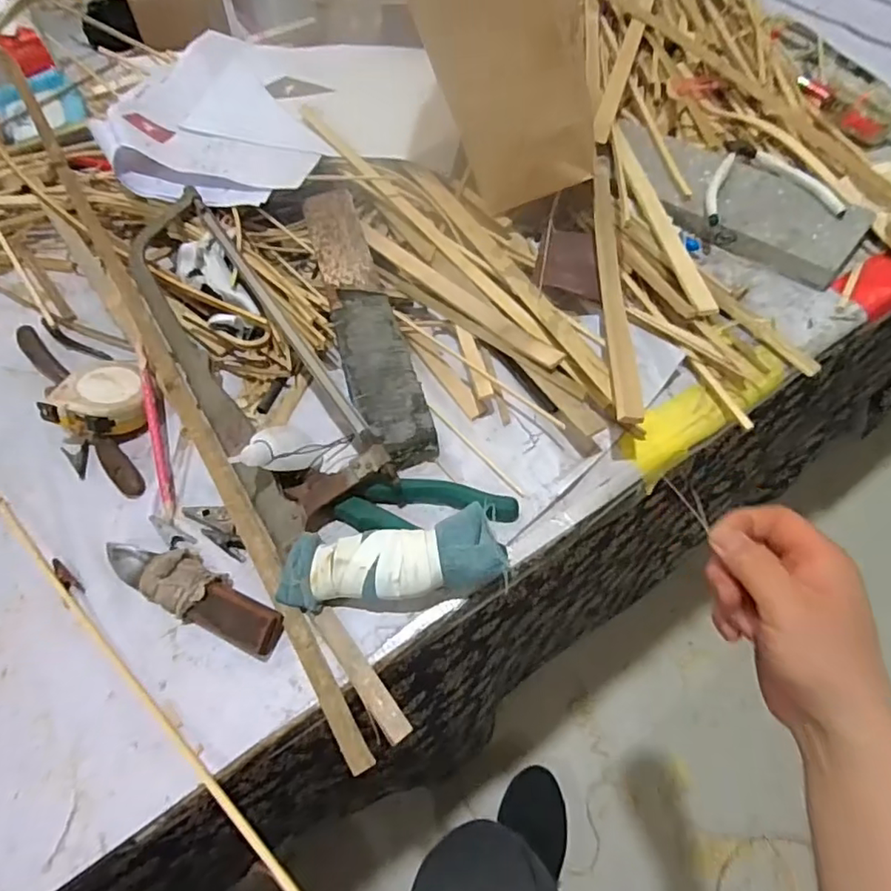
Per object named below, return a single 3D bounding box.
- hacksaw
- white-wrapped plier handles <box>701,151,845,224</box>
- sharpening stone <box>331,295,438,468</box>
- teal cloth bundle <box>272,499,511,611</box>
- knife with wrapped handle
[{"bbox_3d":[-0.169,-0.091,0.481,0.098,0.033,0.370,-34,62,-18],"label":"hacksaw"},{"bbox_3d":[0.312,-0.262,0.583,0.126,0.023,0.116,-4,57,0],"label":"white-wrapped plier handles"},{"bbox_3d":[-0.053,-0.060,0.485,0.055,0.032,0.167,-15,58,-7],"label":"sharpening stone"},{"bbox_3d":[-0.037,0.075,0.387,0.147,0.027,0.054,-8,57,-2],"label":"teal cloth bundle"},{"bbox_3d":[-0.176,0.095,0.396,0.147,0.021,0.038,27,62,18],"label":"knife with wrapped handle"}]

